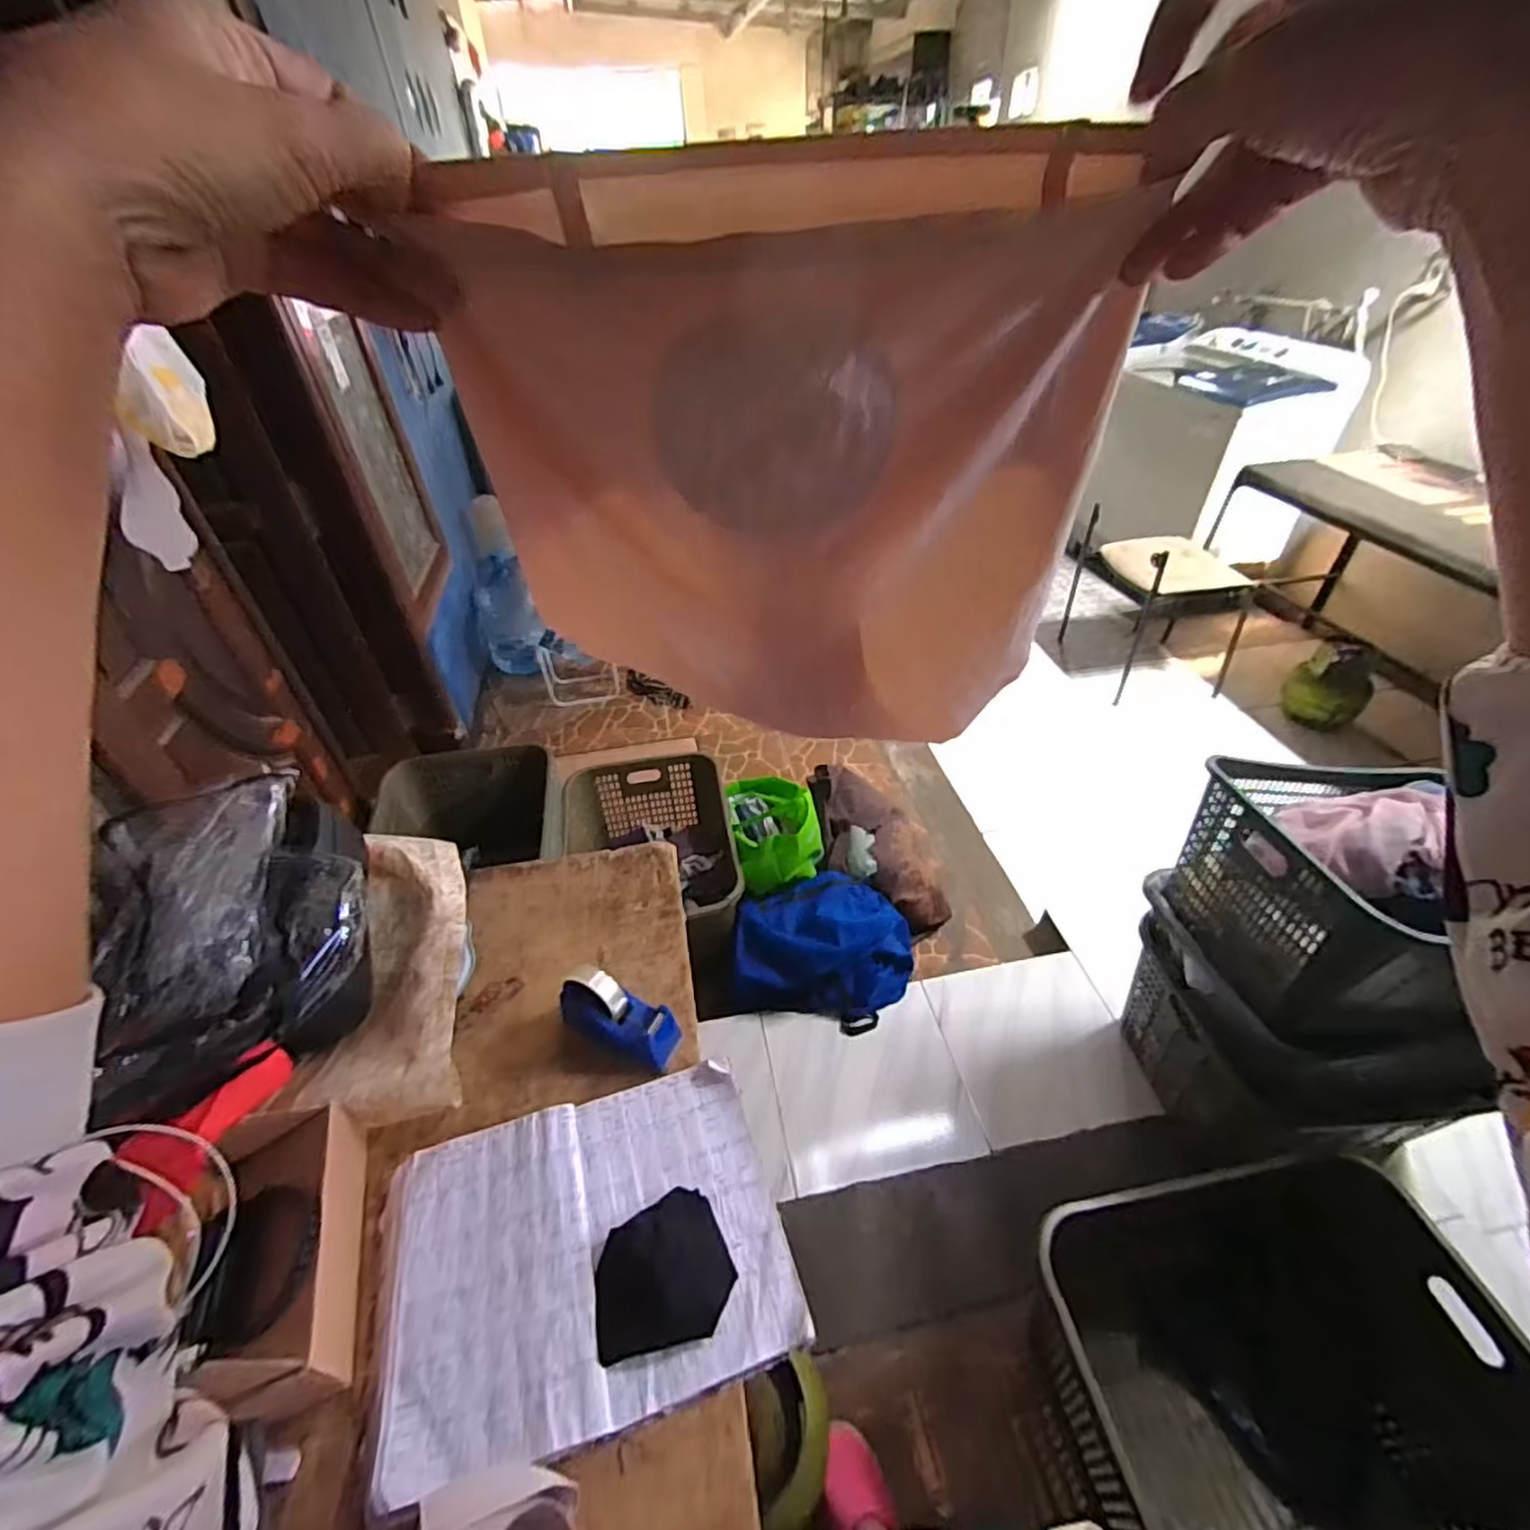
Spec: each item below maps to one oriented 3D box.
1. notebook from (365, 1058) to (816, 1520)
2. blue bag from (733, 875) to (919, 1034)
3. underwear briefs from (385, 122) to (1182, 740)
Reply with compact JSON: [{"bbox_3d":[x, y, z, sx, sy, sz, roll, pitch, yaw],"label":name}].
[{"bbox_3d":[-0.194,0.519,0.723,0.410,0.030,0.298,-11,46,-13],"label":"notebook"},{"bbox_3d":[0.139,0.436,1.573,0.403,0.206,0.298,5,42,10],"label":"blue bag"},{"bbox_3d":[0.012,-0.116,0.298,0.259,0.218,0.038,-4,41,0],"label":"underwear briefs"}]

